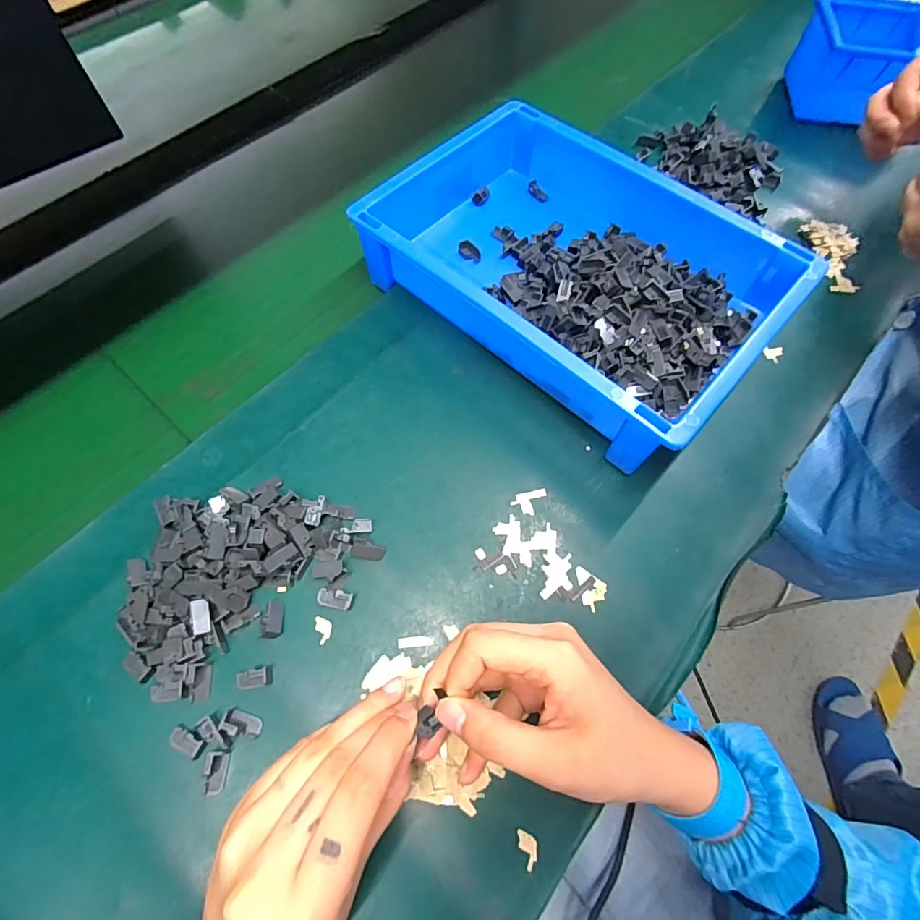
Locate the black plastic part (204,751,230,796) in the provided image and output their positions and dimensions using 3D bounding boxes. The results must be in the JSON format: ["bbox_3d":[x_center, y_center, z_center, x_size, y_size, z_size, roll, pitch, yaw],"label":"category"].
[{"bbox_3d":[-0.138,0.177,0.265,0.013,0.004,0.020,-4,65,-1],"label":"black plastic part"}]

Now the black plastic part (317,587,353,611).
[{"bbox_3d":[-0.081,0.090,0.304,0.021,0.008,0.011,8,66,4],"label":"black plastic part"}]

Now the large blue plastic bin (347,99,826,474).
[{"bbox_3d":[0.092,-0.157,0.388,0.302,0.069,0.208,40,72,17],"label":"large blue plastic bin"}]

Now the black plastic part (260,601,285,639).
[{"bbox_3d":[-0.119,0.101,0.298,0.013,0.004,0.023,-4,65,-3],"label":"black plastic part"}]

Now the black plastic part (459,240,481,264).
[{"bbox_3d":[0.008,-0.185,0.419,0.013,0.008,0.023,-37,70,-15],"label":"black plastic part"}]

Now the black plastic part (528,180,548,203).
[{"bbox_3d":[0.075,-0.261,0.456,0.012,0.006,0.026,-30,69,-14],"label":"black plastic part"}]

